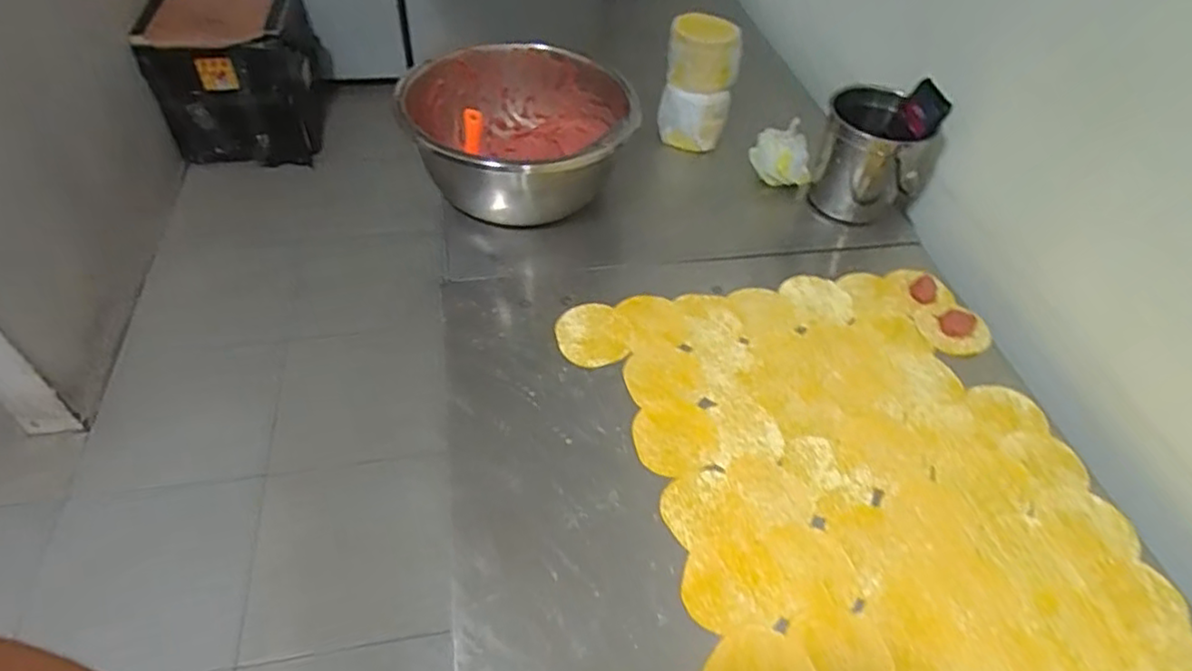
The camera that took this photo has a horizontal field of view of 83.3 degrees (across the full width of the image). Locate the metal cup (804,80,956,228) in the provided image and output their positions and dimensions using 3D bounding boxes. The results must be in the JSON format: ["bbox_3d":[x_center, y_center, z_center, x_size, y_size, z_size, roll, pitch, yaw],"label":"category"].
[{"bbox_3d":[0.363,-0.236,0.871,0.134,0.159,0.134,2,48,-3],"label":"metal cup"}]

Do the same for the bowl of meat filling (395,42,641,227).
[{"bbox_3d":[-0.095,-0.250,0.862,0.270,0.137,0.270,2,48,-3],"label":"bowl of meat filling"}]

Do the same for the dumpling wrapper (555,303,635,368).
[{"bbox_3d":[-0.001,-0.002,0.726,0.082,0.004,0.079,4,54,-6],"label":"dumpling wrapper"}]

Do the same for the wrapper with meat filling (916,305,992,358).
[{"bbox_3d":[0.401,-0.009,0.756,0.073,0.013,0.066,-2,49,-7],"label":"wrapper with meat filling"}]

